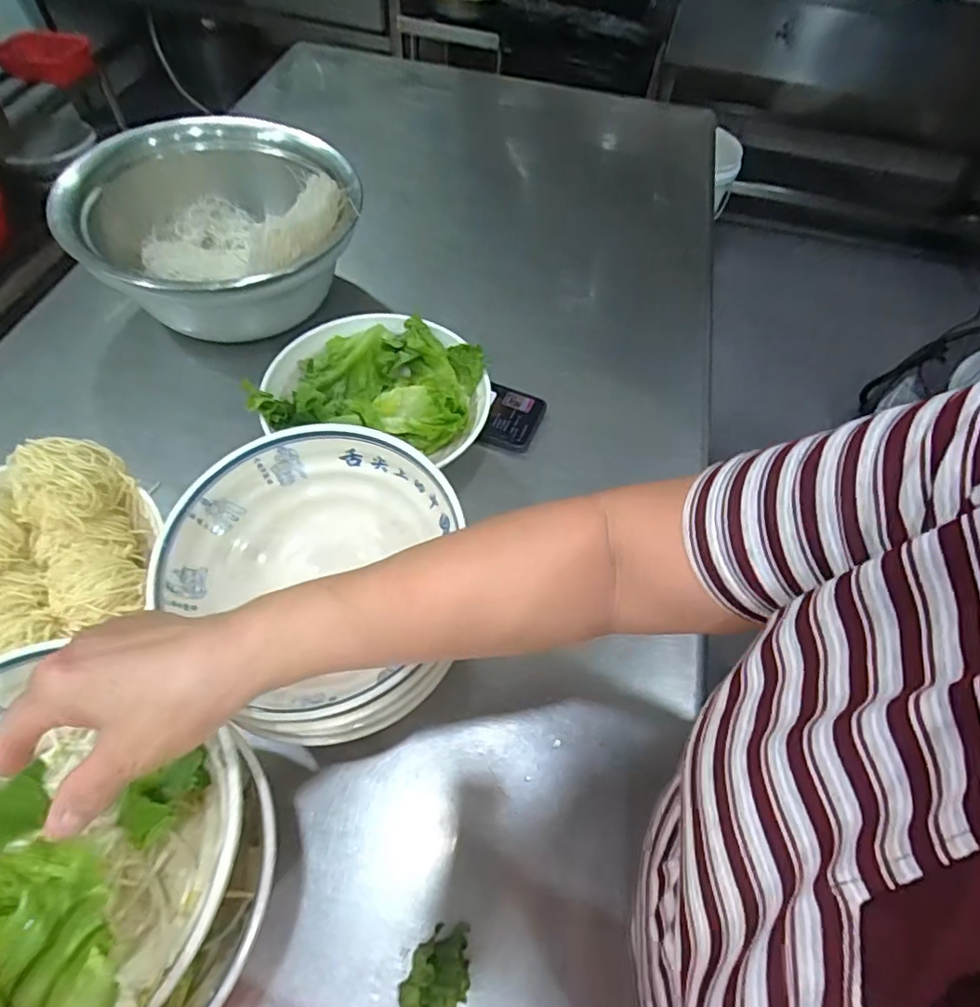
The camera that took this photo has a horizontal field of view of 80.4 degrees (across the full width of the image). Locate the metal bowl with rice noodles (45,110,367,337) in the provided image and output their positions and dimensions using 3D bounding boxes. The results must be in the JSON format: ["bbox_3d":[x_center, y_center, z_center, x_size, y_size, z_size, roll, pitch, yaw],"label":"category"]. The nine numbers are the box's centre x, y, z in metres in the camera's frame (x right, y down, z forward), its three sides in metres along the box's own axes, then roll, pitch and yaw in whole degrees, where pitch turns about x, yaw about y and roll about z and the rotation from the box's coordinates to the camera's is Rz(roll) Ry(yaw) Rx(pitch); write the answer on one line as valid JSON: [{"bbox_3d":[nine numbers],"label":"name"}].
[{"bbox_3d":[-0.317,-0.313,0.713,0.312,0.160,0.290,2,58,-3],"label":"metal bowl with rice noodles"}]

